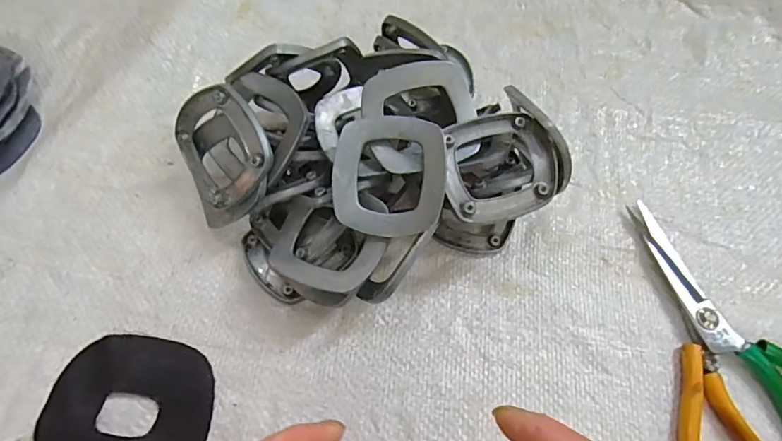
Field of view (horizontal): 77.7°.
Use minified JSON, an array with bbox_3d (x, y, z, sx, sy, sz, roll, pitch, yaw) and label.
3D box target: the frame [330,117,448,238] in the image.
[{"bbox_3d":[0.000,-0.024,0.248,0.056,0.007,0.062,1,83,8],"label":"frame"}]

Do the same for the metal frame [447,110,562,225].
[{"bbox_3d":[0.056,-0.030,0.255,0.058,0.015,0.056,-9,68,-7],"label":"metal frame"}]

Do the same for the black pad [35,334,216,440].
[{"bbox_3d":[-0.133,0.097,0.245,0.080,0.005,0.075,7,65,0],"label":"black pad"}]

